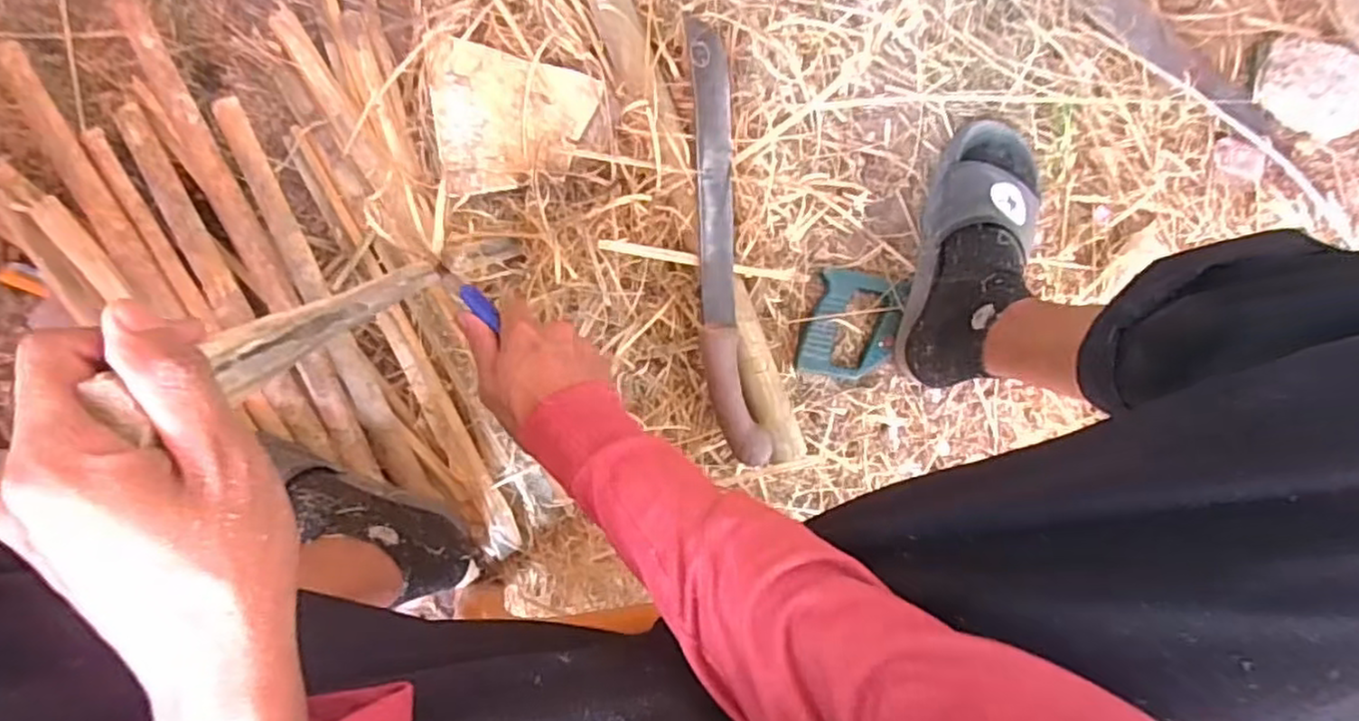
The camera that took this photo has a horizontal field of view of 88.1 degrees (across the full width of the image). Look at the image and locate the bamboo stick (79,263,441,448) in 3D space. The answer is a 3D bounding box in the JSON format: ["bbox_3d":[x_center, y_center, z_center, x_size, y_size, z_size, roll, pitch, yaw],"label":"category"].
[{"bbox_3d":[-0.162,-0.021,0.330,0.015,0.260,0.017,8,106,-2],"label":"bamboo stick"}]

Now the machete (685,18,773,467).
[{"bbox_3d":[0.037,-0.102,0.631,0.051,0.034,0.389,-7,88,-3],"label":"machete"}]

